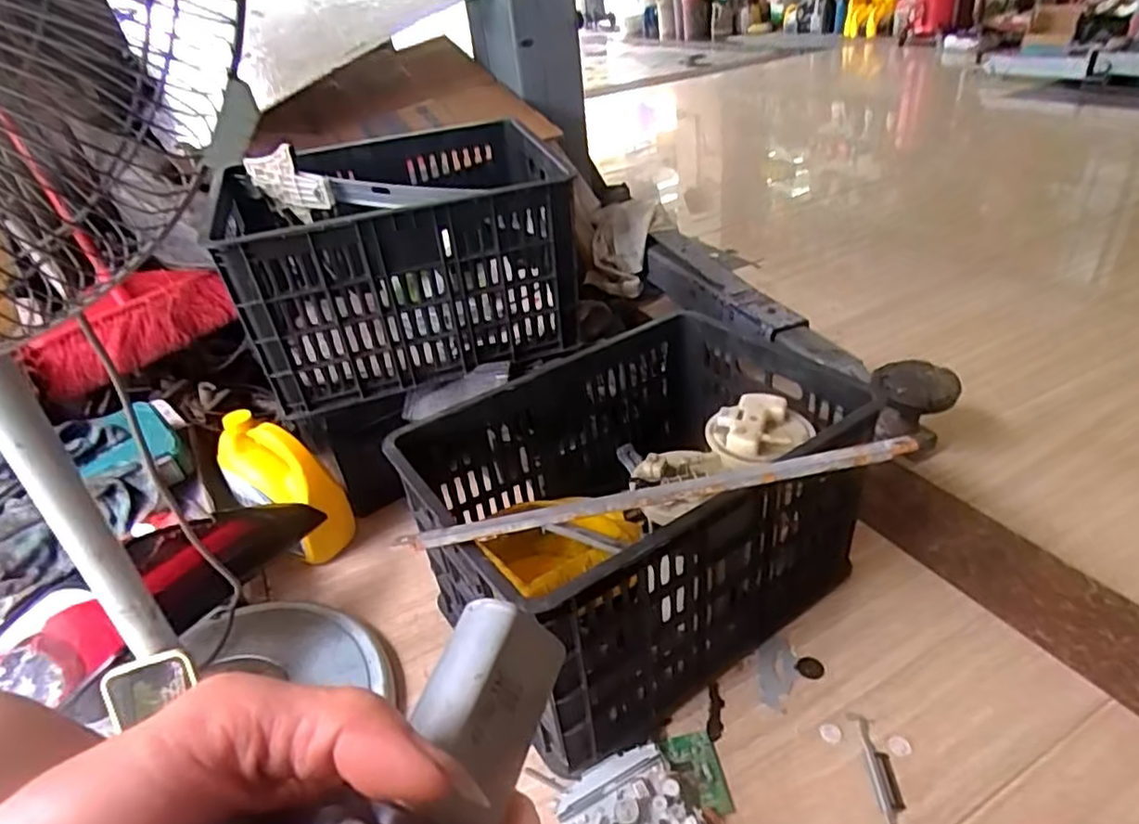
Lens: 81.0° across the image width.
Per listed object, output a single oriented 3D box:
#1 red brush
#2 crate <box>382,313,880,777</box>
[{"bbox_3d":[-0.724,-0.141,1.114,0.079,0.133,0.307,14,39,29],"label":"red brush"},{"bbox_3d":[0.086,0.107,0.834,0.491,0.254,0.386,-27,38,-27],"label":"crate"}]

